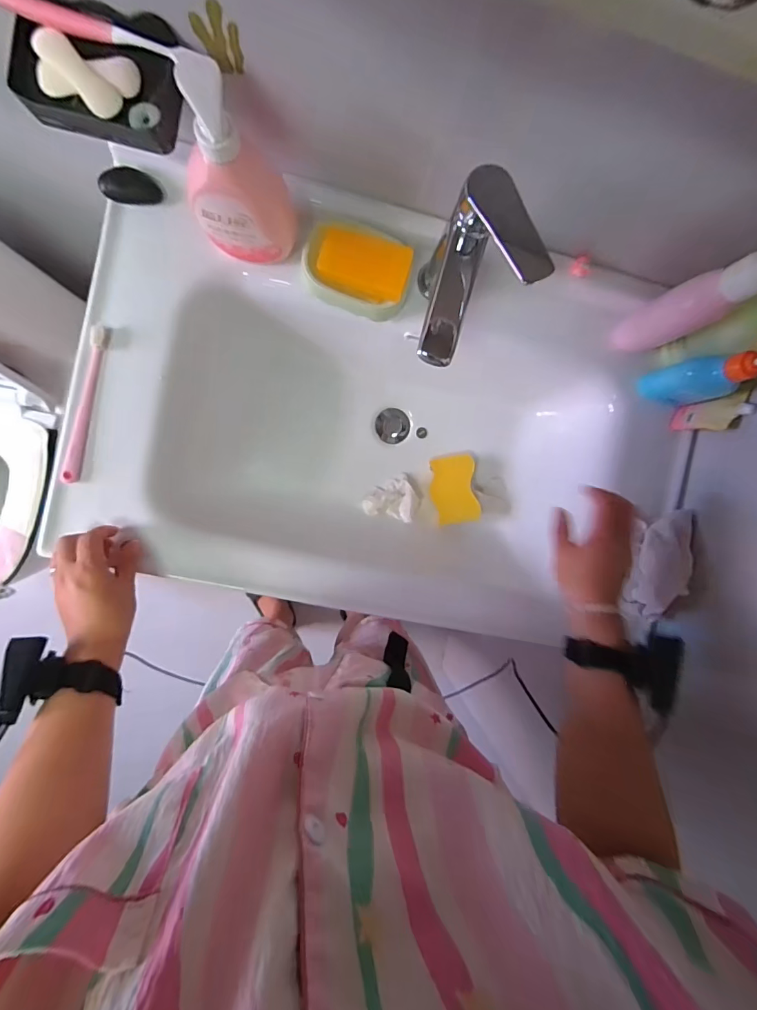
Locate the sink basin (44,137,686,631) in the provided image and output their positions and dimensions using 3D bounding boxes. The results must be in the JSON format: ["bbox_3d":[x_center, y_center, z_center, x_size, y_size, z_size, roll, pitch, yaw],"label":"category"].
[{"bbox_3d":[0.017,-0.088,0.629,0.770,0.183,0.477,11,90,-7],"label":"sink basin"}]

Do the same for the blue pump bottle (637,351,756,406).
[{"bbox_3d":[0.402,-0.155,0.499,0.075,0.155,0.045,-6,92,-6],"label":"blue pump bottle"}]

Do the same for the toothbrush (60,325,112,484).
[{"bbox_3d":[-0.347,-0.119,0.503,0.017,0.015,0.186,12,90,-7],"label":"toothbrush"}]

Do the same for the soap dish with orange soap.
[{"bbox_3d":[-0.026,-0.279,0.507,0.124,0.038,0.081,13,90,-7],"label":"soap dish with orange soap"}]

